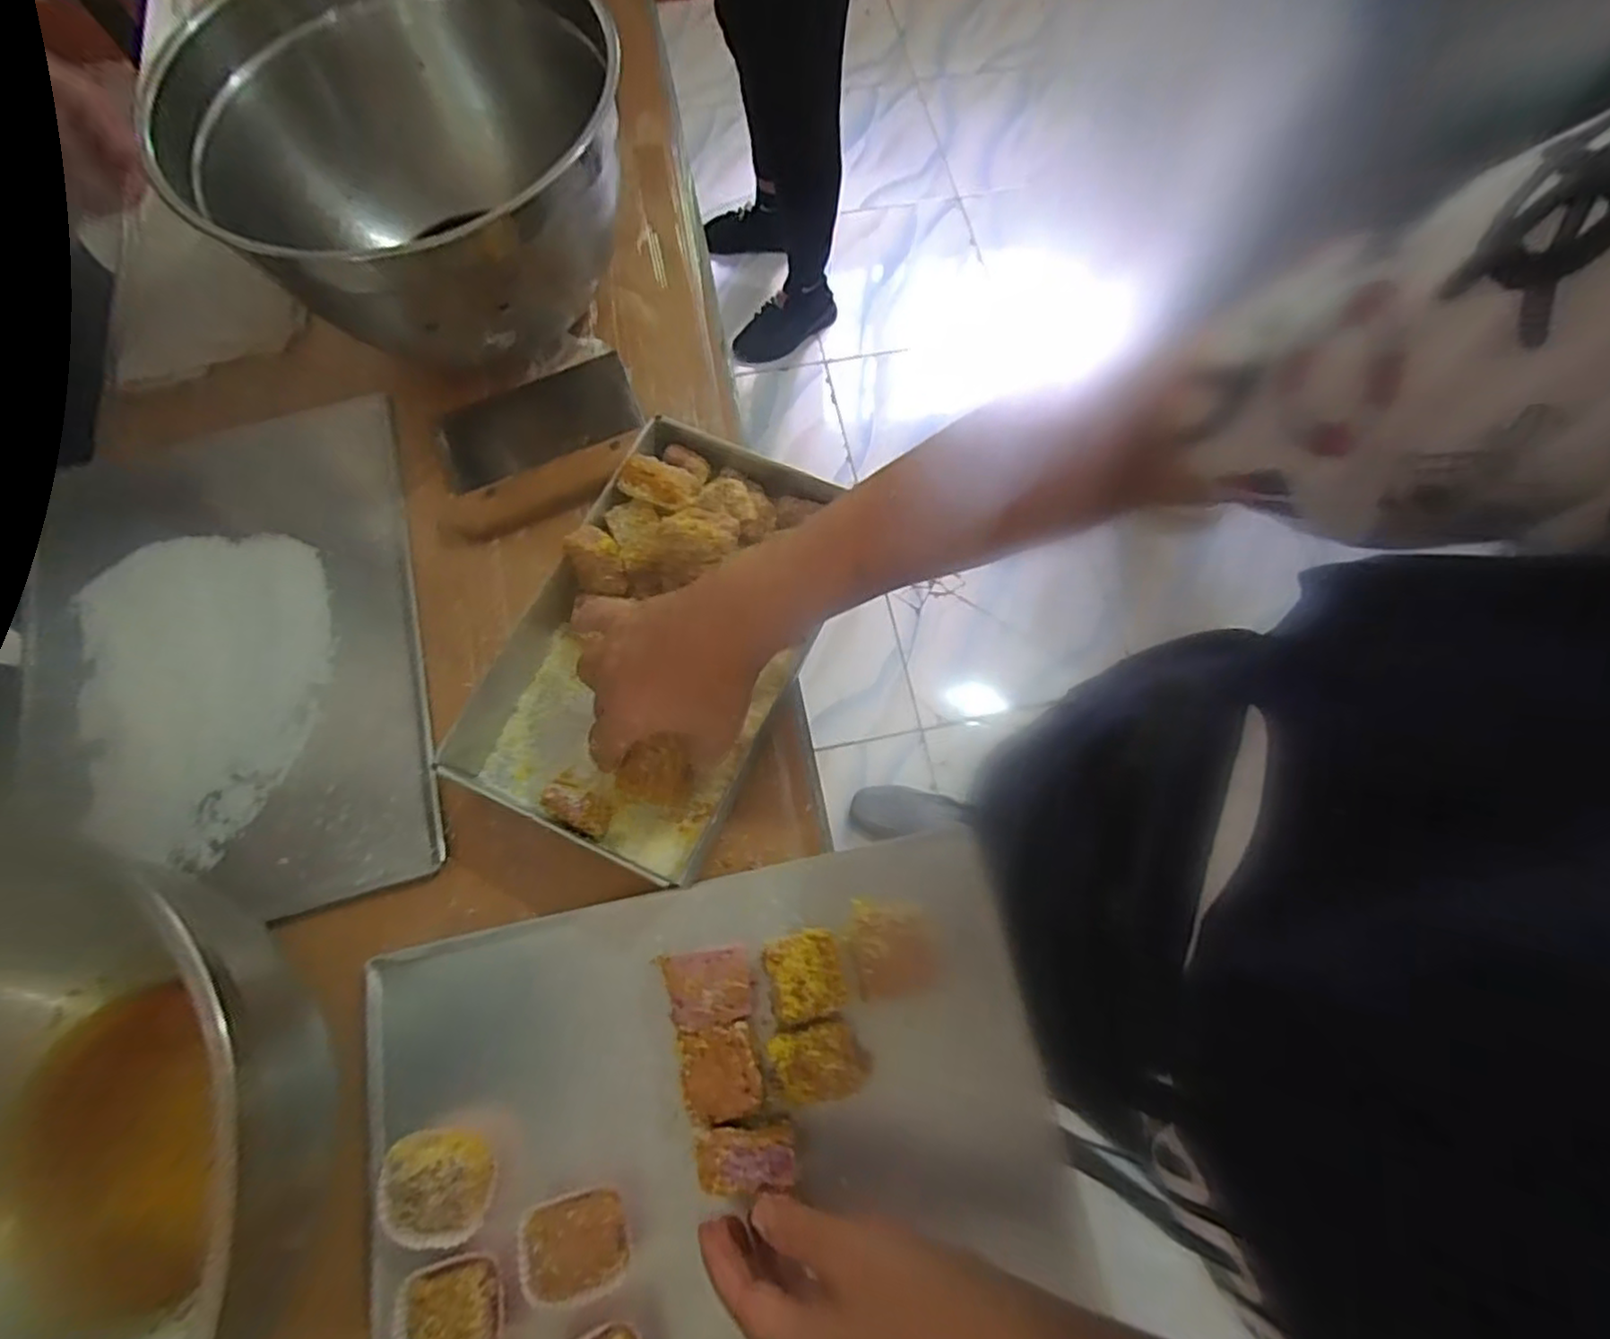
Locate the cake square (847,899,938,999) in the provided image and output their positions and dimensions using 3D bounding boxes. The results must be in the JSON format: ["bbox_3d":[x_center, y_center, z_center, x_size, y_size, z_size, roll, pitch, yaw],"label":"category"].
[{"bbox_3d":[0.049,0.155,0.393,0.046,0.023,0.049,1,71,1],"label":"cake square"}]

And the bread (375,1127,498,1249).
[{"bbox_3d":[-0.188,0.263,0.361,0.056,0.029,0.048,0,71,1],"label":"bread"}]

